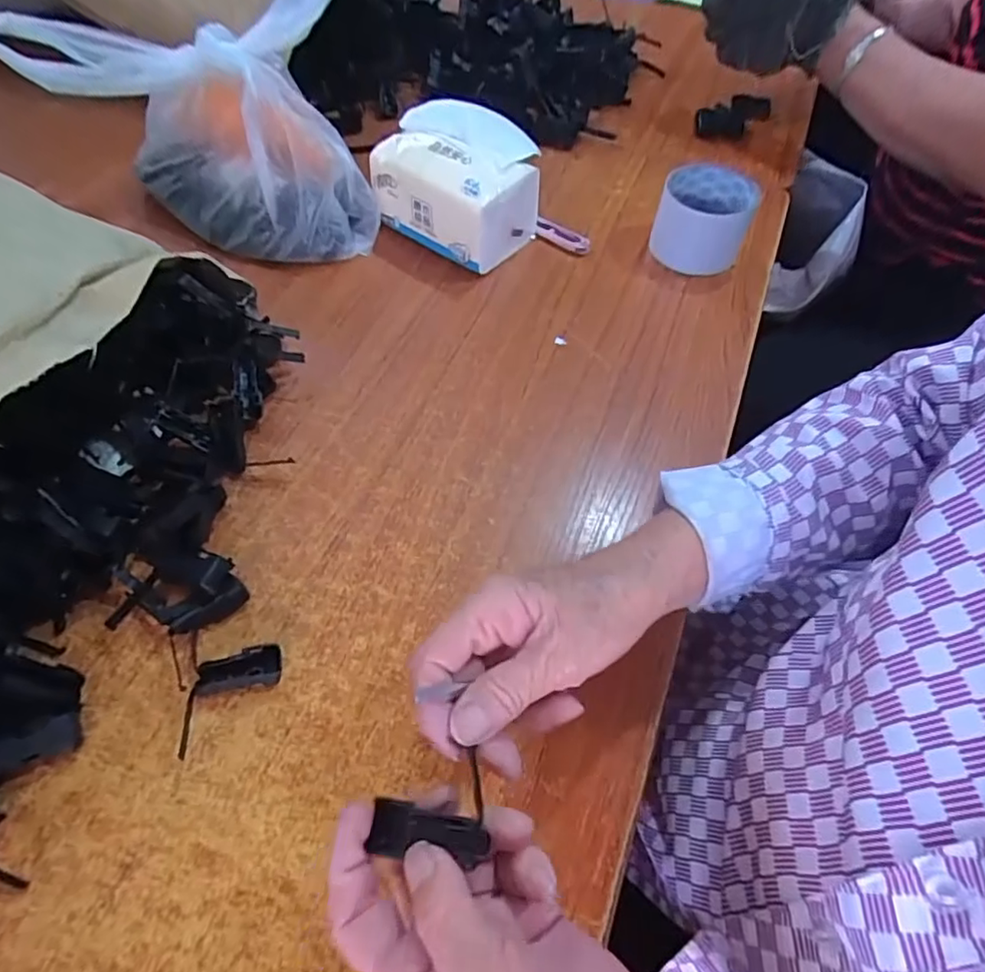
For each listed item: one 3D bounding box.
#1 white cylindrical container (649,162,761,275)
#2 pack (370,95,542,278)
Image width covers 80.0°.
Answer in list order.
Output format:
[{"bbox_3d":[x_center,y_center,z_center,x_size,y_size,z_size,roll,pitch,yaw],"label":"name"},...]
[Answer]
[{"bbox_3d":[0.196,-0.248,0.549,0.083,0.064,0.078,1,56,-2],"label":"white cylindrical container"},{"bbox_3d":[-0.032,-0.280,0.549,0.137,0.092,0.107,30,60,16],"label":"pack"}]

